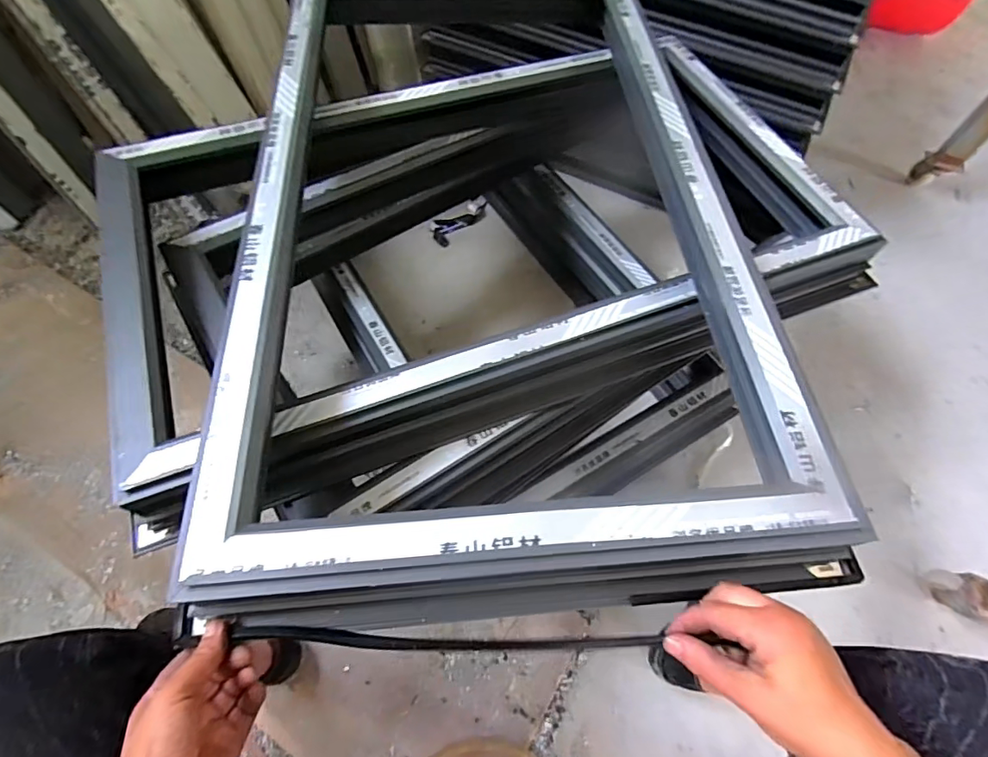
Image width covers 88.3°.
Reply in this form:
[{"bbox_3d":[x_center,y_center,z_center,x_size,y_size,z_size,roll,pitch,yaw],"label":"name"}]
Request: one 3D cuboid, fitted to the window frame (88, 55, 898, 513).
[{"bbox_3d":[-0.004,-0.192,0.646,0.873,0.060,0.542,-20,64,-12],"label":"window frame"}]

